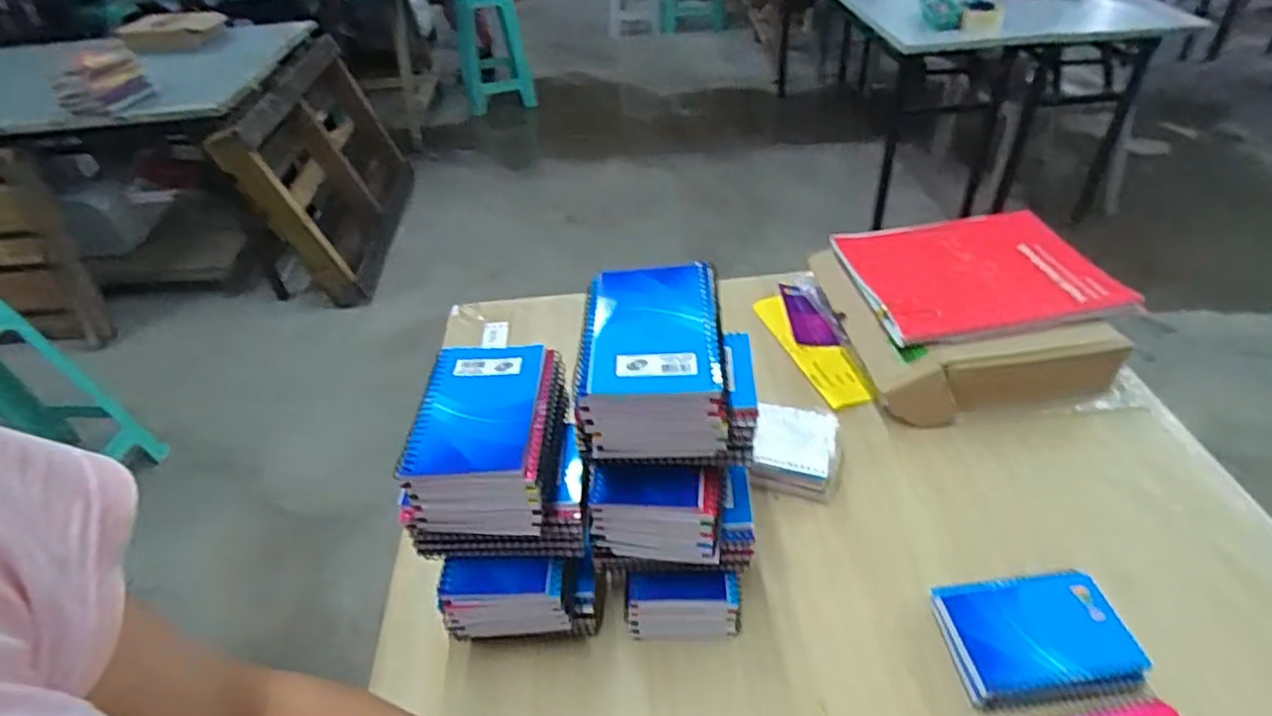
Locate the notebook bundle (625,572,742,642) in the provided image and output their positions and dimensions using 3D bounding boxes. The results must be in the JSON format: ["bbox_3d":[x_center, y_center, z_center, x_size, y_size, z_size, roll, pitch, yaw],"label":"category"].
[{"bbox_3d":[0.040,0.206,0.562,0.091,0.054,0.032,0,41,5],"label":"notebook bundle"}]

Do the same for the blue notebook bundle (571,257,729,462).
[{"bbox_3d":[0.012,-0.003,0.464,0.091,0.057,0.131,-2,41,3],"label":"blue notebook bundle"}]

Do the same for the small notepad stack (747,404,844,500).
[{"bbox_3d":[0.160,0.092,0.688,0.094,0.042,0.086,9,43,15],"label":"small notepad stack"}]

